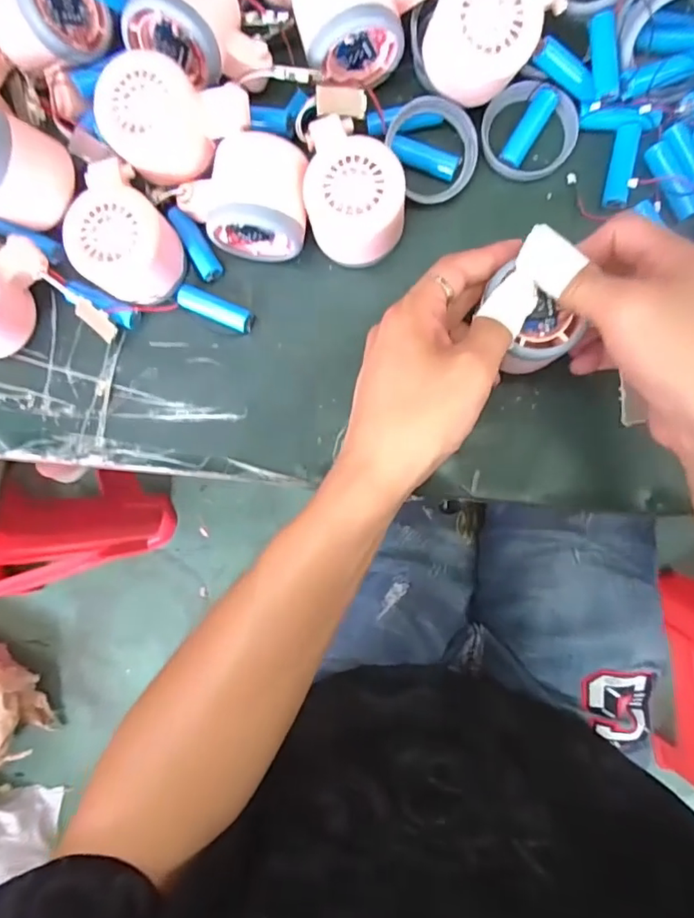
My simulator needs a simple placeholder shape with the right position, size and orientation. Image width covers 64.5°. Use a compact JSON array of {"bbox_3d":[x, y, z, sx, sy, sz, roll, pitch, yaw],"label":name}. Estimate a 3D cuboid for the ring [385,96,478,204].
[{"bbox_3d":[0.053,-0.194,0.347,0.059,0.007,0.059,-1,104,-3],"label":"ring"}]

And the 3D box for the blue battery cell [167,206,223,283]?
[{"bbox_3d":[-0.101,-0.142,0.362,0.015,0.012,0.050,-31,87,3],"label":"blue battery cell"}]

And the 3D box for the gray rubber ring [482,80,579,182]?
[{"bbox_3d":[0.116,-0.208,0.349,0.058,0.009,0.057,0,89,5],"label":"gray rubber ring"}]

